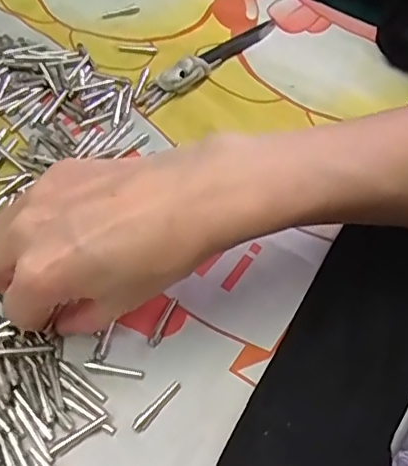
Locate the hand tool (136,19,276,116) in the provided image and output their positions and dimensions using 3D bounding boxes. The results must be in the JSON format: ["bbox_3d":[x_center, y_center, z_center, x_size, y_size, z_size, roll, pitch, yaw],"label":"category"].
[{"bbox_3d":[0.004,-0.126,0.401,0.127,0.015,0.024,-39,64,-23],"label":"hand tool"}]

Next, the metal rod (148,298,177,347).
[{"bbox_3d":[-0.021,0.045,0.292,0.006,0.004,0.028,22,59,14],"label":"metal rod"}]

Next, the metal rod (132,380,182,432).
[{"bbox_3d":[-0.022,0.081,0.268,0.006,0.004,0.029,37,64,22],"label":"metal rod"}]

